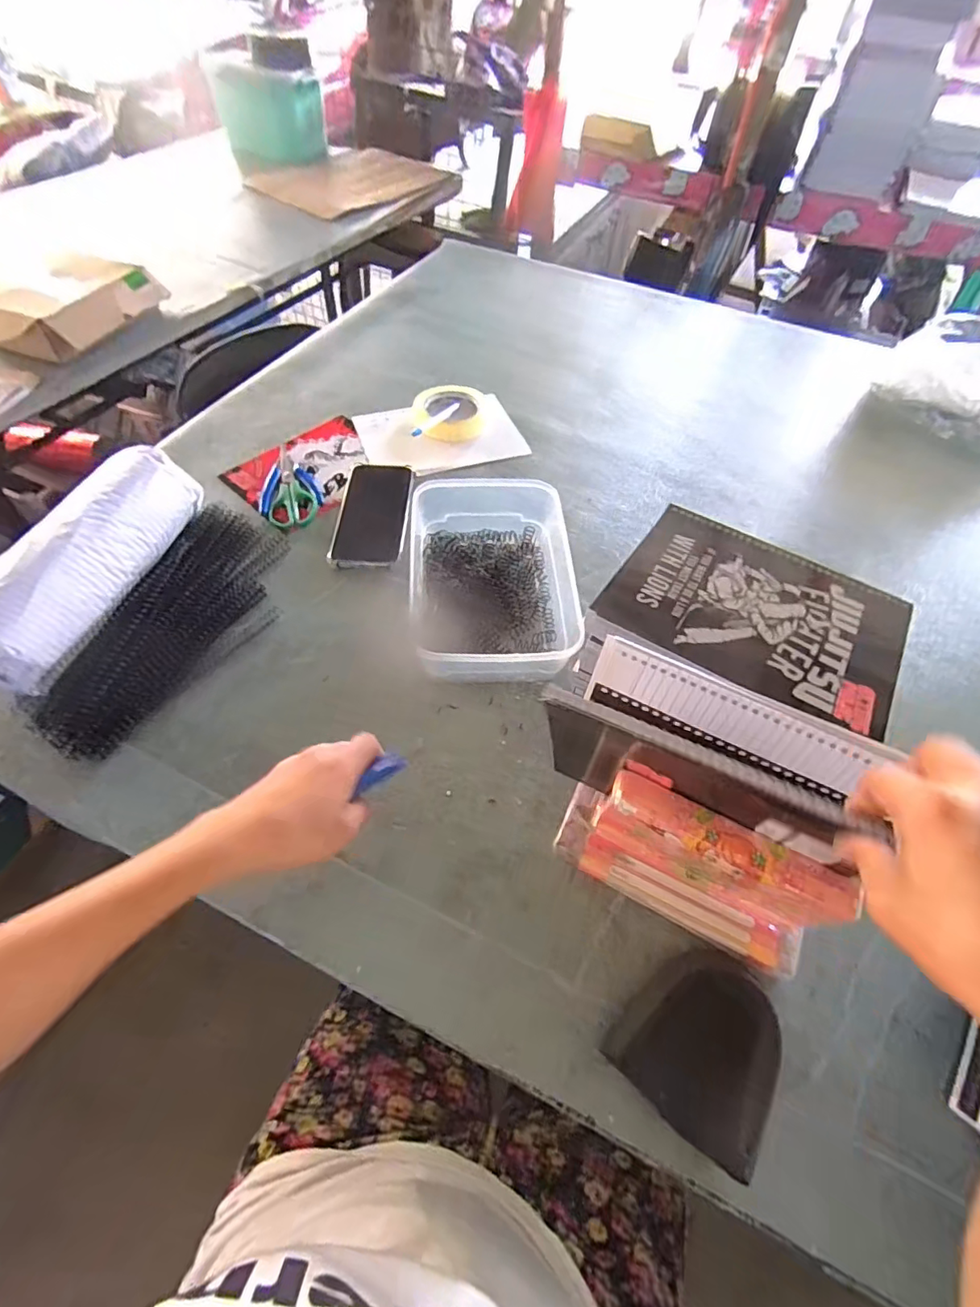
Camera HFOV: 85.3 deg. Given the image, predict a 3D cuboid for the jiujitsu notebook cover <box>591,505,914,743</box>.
[{"bbox_3d":[0.194,-0.032,0.390,0.195,0.008,0.140,31,60,16],"label":"jiujitsu notebook cover"}]

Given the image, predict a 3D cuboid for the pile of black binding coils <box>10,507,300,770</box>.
[{"bbox_3d":[-0.294,-0.034,0.518,0.123,0.036,0.297,15,57,6],"label":"pile of black binding coils"}]

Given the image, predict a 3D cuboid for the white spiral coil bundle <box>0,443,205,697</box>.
[{"bbox_3d":[-0.375,-0.090,0.488,0.080,0.058,0.255,16,57,7],"label":"white spiral coil bundle"}]

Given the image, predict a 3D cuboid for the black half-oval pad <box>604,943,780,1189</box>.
[{"bbox_3d":[0.144,0.257,0.354,0.093,0.023,0.102,38,62,19],"label":"black half-oval pad"}]

